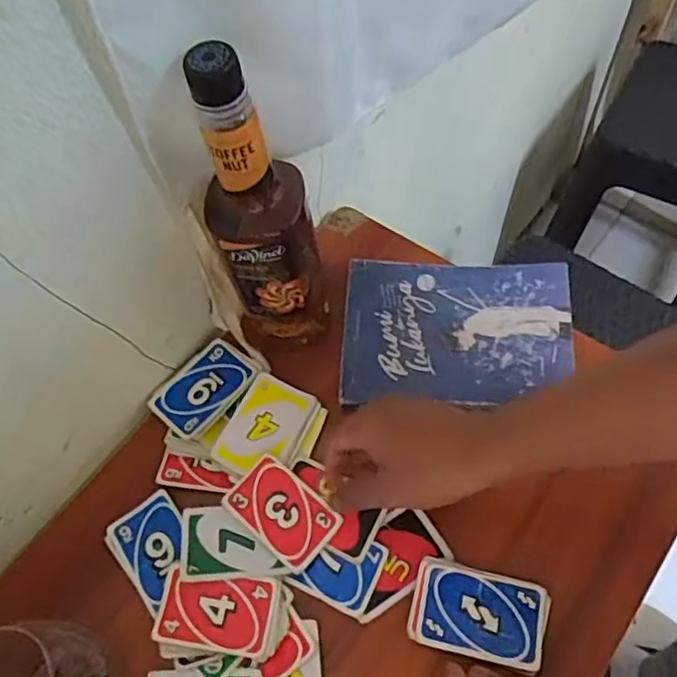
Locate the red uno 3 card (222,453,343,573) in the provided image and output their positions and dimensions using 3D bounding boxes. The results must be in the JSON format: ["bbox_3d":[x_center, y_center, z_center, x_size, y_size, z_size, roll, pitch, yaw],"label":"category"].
[{"bbox_3d":[-0.045,0.136,0.504,0.084,0.004,0.055,38,74,17],"label":"red uno 3 card"}]

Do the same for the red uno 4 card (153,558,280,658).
[{"bbox_3d":[-0.092,0.201,0.474,0.084,0.005,0.055,9,63,6],"label":"red uno 4 card"}]

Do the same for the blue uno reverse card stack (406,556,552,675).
[{"bbox_3d":[0.100,0.198,0.459,0.092,0.015,0.059,13,63,11],"label":"blue uno reverse card stack"}]

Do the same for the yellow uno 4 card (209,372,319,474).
[{"bbox_3d":[-0.062,0.073,0.534,0.059,0.005,0.084,21,65,15],"label":"yellow uno 4 card"}]

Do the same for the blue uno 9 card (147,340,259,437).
[{"bbox_3d":[-0.117,0.042,0.552,0.057,0.006,0.085,35,69,20],"label":"blue uno 9 card"}]

